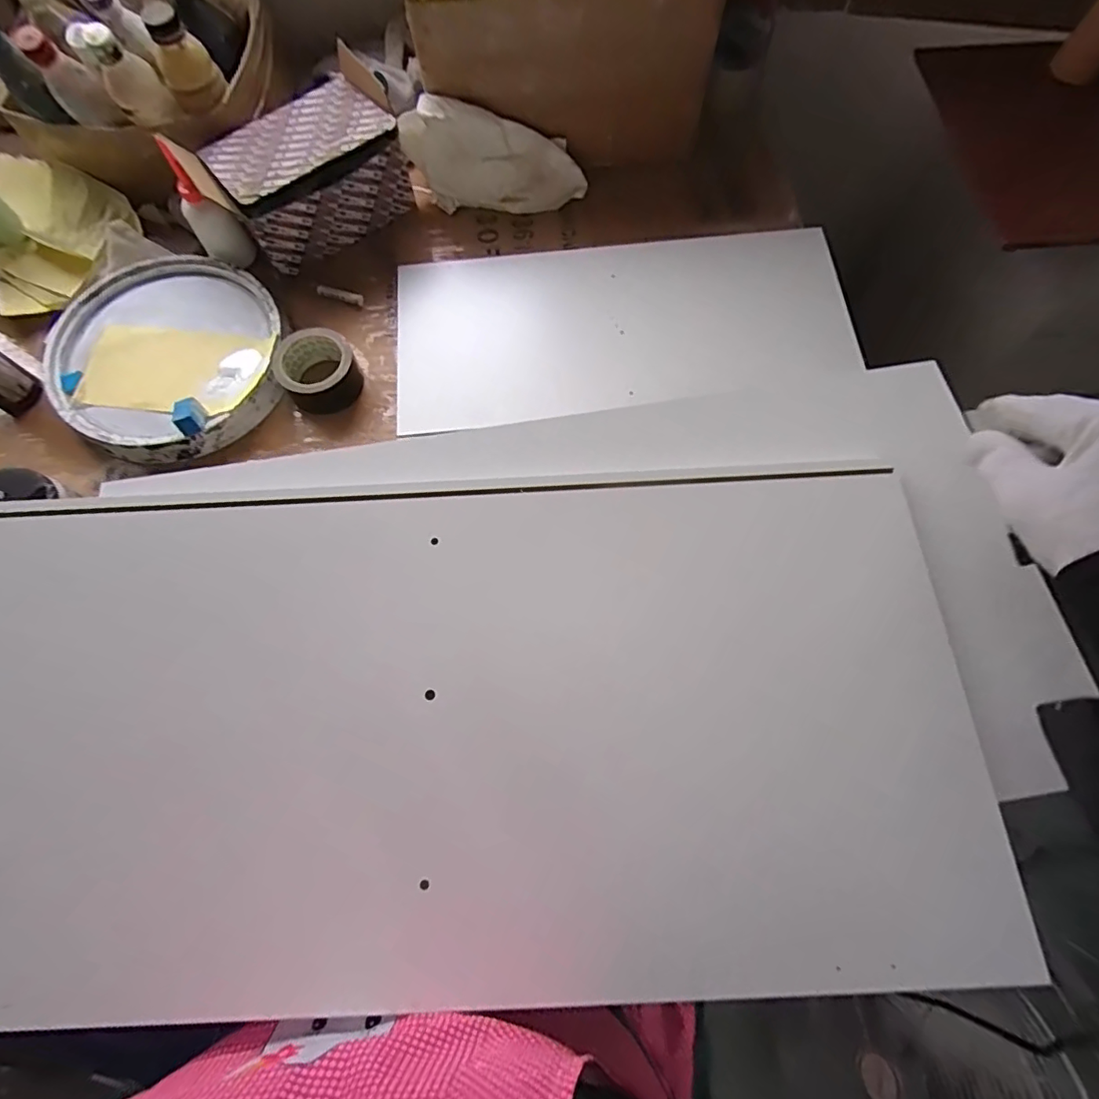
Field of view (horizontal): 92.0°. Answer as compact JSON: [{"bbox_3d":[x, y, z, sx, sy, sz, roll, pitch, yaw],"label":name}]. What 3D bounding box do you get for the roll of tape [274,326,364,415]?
[{"bbox_3d":[-0.300,-0.234,0.696,0.092,0.065,0.087,0,72,0],"label":"roll of tape"}]

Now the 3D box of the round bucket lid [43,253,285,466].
[{"bbox_3d":[-0.498,-0.258,0.703,0.275,0.056,0.279,0,72,0],"label":"round bucket lid"}]

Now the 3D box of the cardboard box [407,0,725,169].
[{"bbox_3d":[0.015,-0.696,0.710,0.368,0.199,0.214,-6,72,-1],"label":"cardboard box"}]

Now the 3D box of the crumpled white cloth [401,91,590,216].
[{"bbox_3d":[-0.079,-0.551,0.774,0.264,0.124,0.051,3,71,-18],"label":"crumpled white cloth"}]

